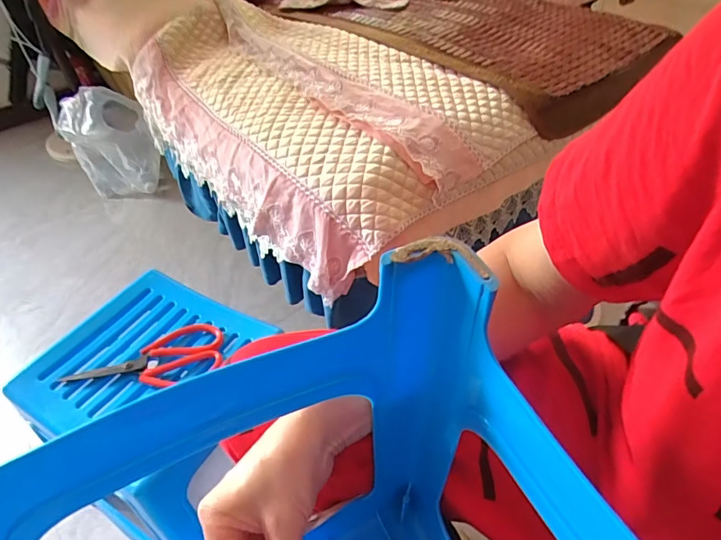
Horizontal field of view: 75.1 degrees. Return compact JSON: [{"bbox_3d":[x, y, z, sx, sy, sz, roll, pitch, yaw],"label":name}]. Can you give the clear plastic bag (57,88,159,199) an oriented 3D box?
[{"bbox_3d":[-0.709,-0.346,1.354,0.198,0.318,0.194,-28,49,-22],"label":"clear plastic bag"}]

